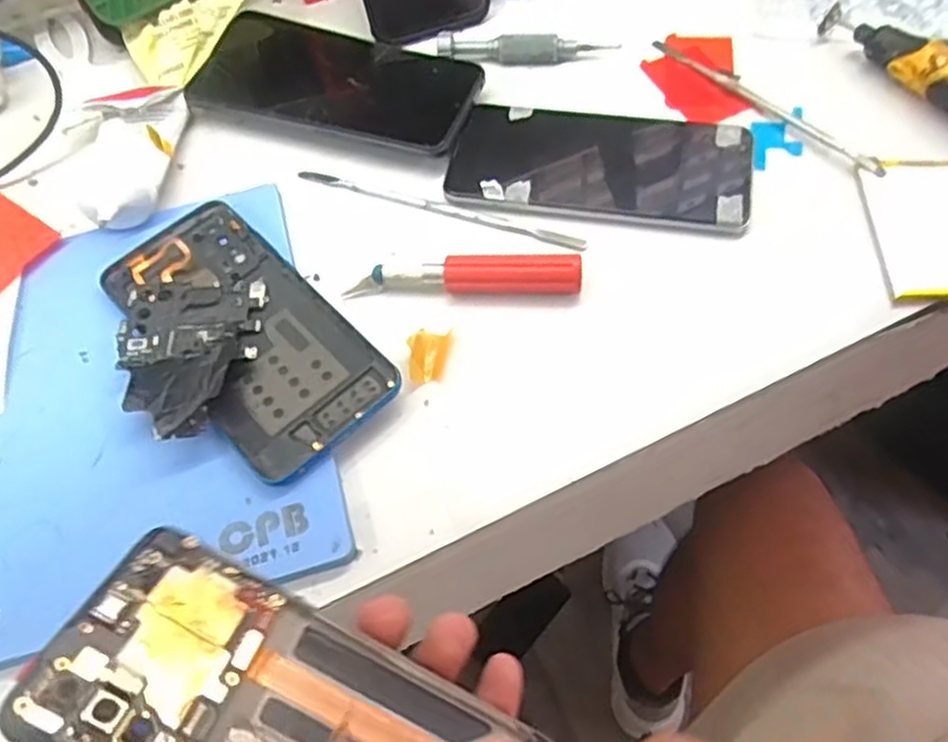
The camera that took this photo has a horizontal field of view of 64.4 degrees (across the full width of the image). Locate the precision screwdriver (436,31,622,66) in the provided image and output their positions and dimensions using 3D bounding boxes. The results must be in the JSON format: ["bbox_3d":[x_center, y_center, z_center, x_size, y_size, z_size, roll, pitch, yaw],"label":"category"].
[{"bbox_3d":[0.032,-0.198,0.458,0.107,0.014,0.017,-2,61,1],"label":"precision screwdriver"}]

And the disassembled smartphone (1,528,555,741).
[{"bbox_3d":[-0.043,0.104,0.216,0.150,0.010,0.071,33,31,-6],"label":"disassembled smartphone"}]

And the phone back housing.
[{"bbox_3d":[-0.113,-0.023,0.364,0.075,0.012,0.166,-39,67,-18],"label":"phone back housing"}]

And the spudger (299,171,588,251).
[{"bbox_3d":[-0.021,-0.090,0.404,0.167,0.004,0.012,17,63,11],"label":"spudger"}]

